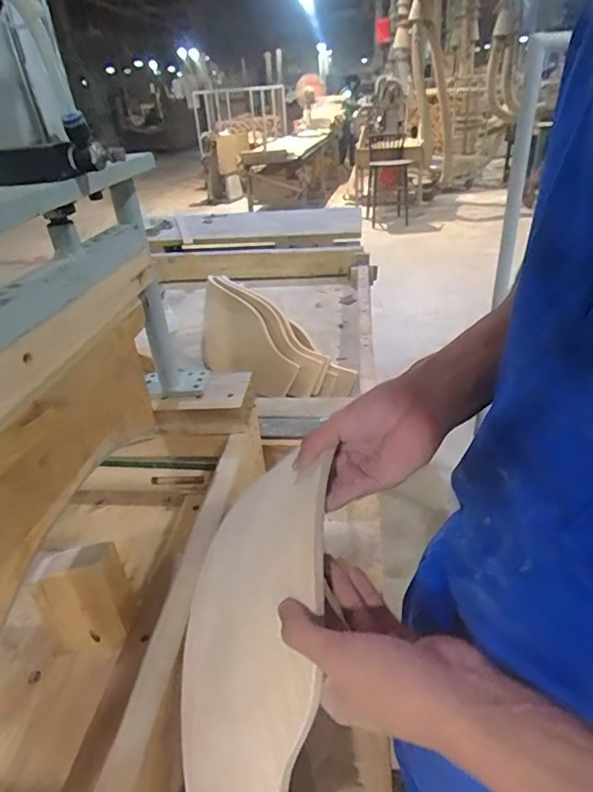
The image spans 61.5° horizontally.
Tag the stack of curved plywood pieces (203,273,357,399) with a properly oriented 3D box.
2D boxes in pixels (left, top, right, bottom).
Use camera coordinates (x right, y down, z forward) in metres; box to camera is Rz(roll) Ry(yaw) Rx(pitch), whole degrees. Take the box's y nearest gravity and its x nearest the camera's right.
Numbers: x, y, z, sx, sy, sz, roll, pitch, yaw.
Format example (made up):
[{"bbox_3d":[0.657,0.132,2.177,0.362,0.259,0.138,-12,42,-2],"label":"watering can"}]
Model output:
[{"bbox_3d":[-0.068,-0.104,1.009,0.377,0.182,0.138,33,44,20],"label":"stack of curved plywood pieces"}]

